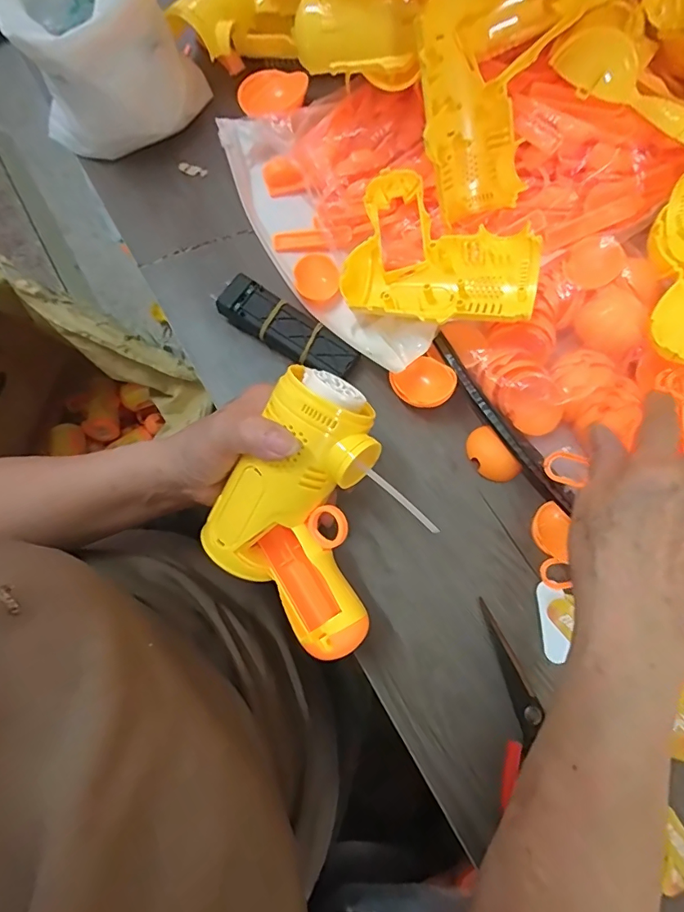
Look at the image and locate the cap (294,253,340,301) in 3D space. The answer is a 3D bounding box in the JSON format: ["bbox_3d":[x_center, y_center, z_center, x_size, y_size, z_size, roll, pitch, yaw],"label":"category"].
[{"bbox_3d":[-0.019,-0.137,0.368,0.033,0.007,0.037,-5,76,0],"label":"cap"}]

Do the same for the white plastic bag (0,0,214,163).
[{"bbox_3d":[-0.189,-0.324,0.380,0.132,0.095,0.142,-20,77,-4],"label":"white plastic bag"}]

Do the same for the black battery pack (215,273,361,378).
[{"bbox_3d":[-0.040,-0.092,0.356,0.108,0.021,0.031,32,79,9],"label":"black battery pack"}]

